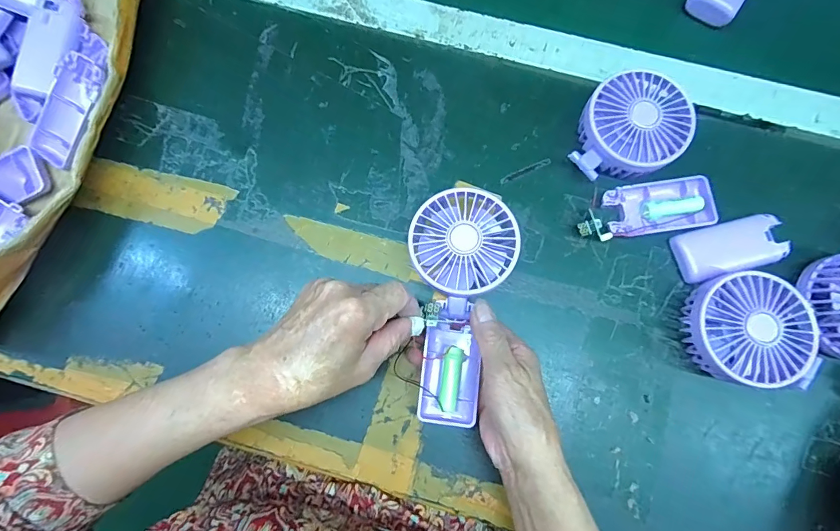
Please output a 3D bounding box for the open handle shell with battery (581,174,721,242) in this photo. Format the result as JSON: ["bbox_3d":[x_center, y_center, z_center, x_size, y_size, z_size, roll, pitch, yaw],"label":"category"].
[{"bbox_3d":[0.195,-0.050,0.366,0.117,0.020,0.045,-9,80,-1],"label":"open handle shell with battery"}]

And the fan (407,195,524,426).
[{"bbox_3d":[0.028,0.030,0.331,0.080,0.031,0.180,8,87,2],"label":"fan"}]

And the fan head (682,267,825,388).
[{"bbox_3d":[0.255,0.051,0.333,0.086,0.044,0.084,0,79,0],"label":"fan head"}]

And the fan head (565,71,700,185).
[{"bbox_3d":[0.178,-0.113,0.365,0.083,0.041,0.098,41,82,7],"label":"fan head"}]

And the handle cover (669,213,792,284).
[{"bbox_3d":[0.264,-0.015,0.361,0.088,0.017,0.042,-15,80,-2],"label":"handle cover"}]

